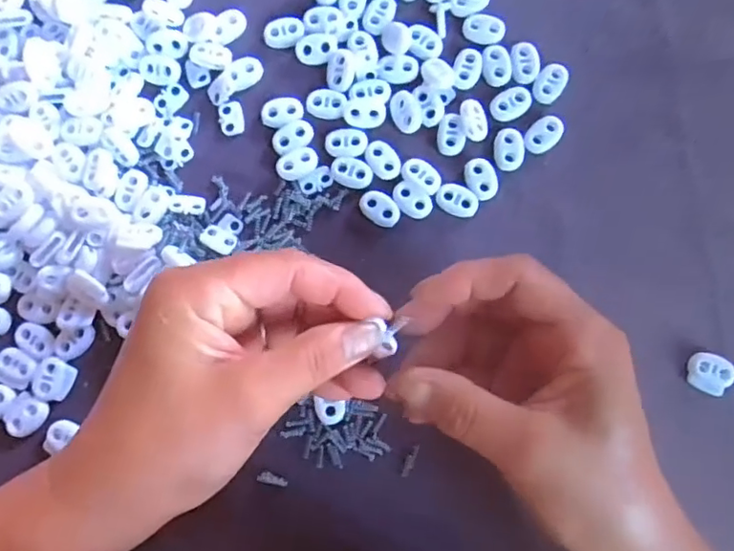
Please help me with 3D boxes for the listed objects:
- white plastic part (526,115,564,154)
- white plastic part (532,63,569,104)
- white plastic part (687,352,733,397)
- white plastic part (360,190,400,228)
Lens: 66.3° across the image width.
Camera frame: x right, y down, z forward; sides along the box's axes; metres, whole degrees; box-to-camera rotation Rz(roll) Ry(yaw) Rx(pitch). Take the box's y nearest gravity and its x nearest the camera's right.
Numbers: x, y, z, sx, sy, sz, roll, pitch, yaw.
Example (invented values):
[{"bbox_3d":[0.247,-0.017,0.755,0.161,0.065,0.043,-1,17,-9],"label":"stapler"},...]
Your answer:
[{"bbox_3d":[0.095,-0.076,0.302,0.016,0.004,0.025,43,86,11],"label":"white plastic part"},{"bbox_3d":[0.099,-0.105,0.304,0.015,0.004,0.024,30,84,10],"label":"white plastic part"},{"bbox_3d":[0.173,0.050,0.282,0.021,0.006,0.020,13,81,8],"label":"white plastic part"},{"bbox_3d":[0.007,-0.036,0.299,0.023,0.004,0.015,36,85,10],"label":"white plastic part"}]

